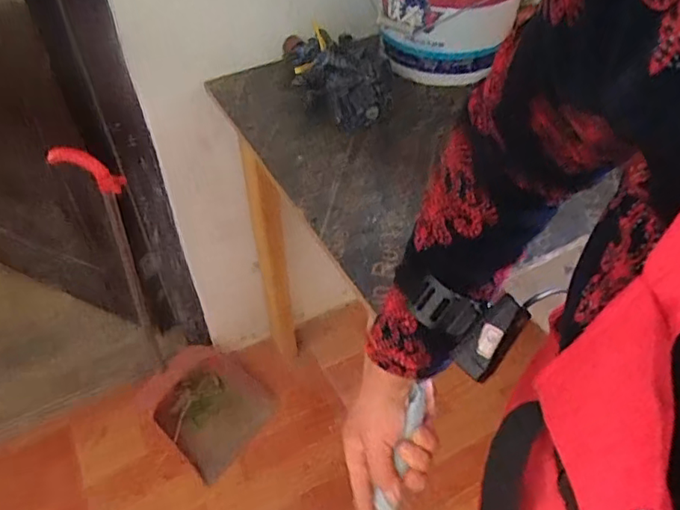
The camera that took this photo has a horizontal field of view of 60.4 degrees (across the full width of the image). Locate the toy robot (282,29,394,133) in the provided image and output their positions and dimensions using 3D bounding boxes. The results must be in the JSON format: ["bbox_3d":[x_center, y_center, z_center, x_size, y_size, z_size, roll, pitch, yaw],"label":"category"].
[{"bbox_3d":[-0.002,-0.293,0.934,0.148,0.082,0.203,-8,46,-6],"label":"toy robot"}]

